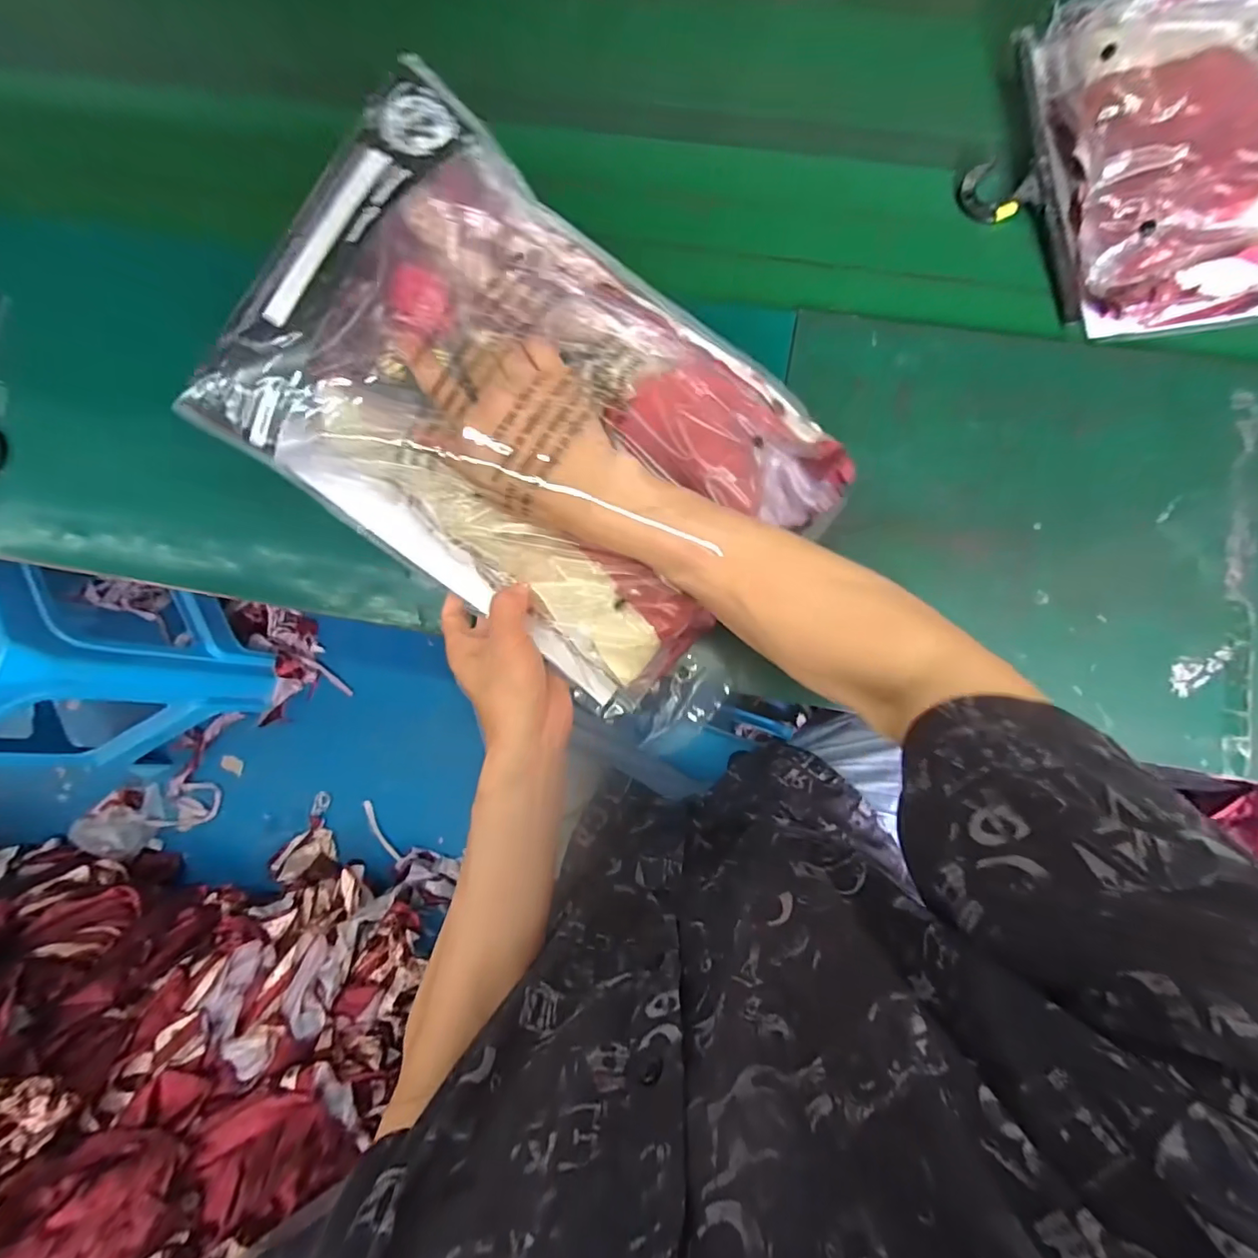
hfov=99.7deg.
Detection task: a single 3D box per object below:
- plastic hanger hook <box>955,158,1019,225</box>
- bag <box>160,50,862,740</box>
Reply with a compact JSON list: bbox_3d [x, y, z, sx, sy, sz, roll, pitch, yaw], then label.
[{"bbox_3d":[0.324,-0.397,0.485,0.038,0.015,0.056,-23,83,0],"label":"plastic hanger hook"},{"bbox_3d":[-0.072,-0.147,0.388,0.418,0.079,0.286,39,96,-1],"label":"bag"}]

